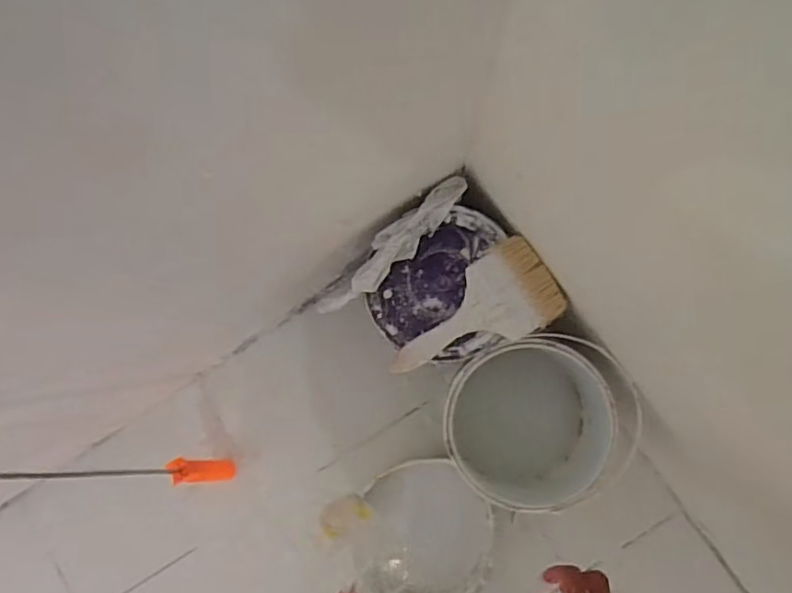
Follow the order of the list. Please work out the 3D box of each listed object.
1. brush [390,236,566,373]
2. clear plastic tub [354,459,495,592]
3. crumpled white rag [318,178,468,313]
[{"bbox_3d":[0.087,0.027,0.652,0.193,0.022,0.097,-38,84,-1],"label":"brush"},{"bbox_3d":[0.040,0.317,0.783,0.168,0.072,0.182,0,85,3],"label":"clear plastic tub"},{"bbox_3d":[-0.004,-0.054,0.668,0.214,0.029,0.043,-41,84,-2],"label":"crumpled white rag"}]

